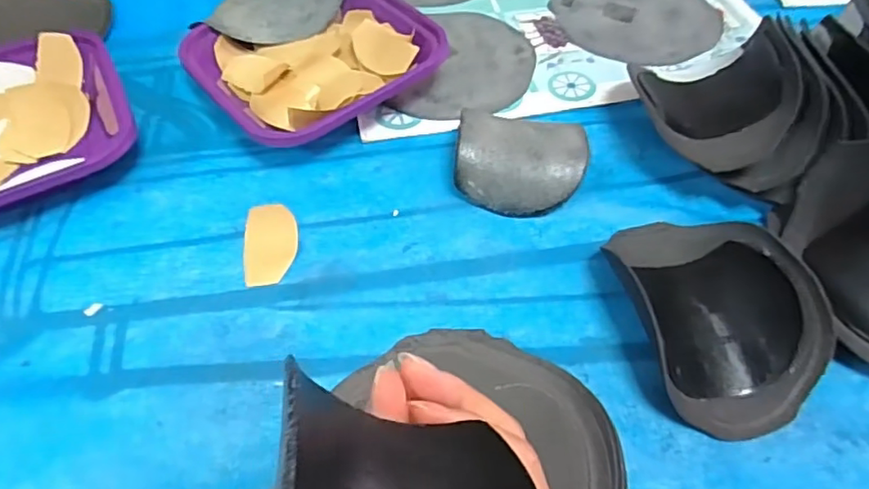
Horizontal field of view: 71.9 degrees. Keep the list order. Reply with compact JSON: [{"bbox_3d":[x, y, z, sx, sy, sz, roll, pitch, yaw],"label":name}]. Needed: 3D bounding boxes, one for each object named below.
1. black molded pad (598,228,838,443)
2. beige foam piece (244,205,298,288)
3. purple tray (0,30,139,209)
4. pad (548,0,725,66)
[{"bbox_3d":[0.166,0.031,0.361,0.090,0.042,0.152,-10,52,-5],"label":"black molded pad"},{"bbox_3d":[-0.114,-0.002,0.417,0.036,0.004,0.069,-8,52,-3],"label":"beige foam piece"},{"bbox_3d":[-0.335,-0.091,0.470,0.187,0.042,0.195,-20,53,-13],"label":"purple tray"},{"bbox_3d":[0.195,-0.218,0.572,0.144,0.008,0.146,-24,54,-16],"label":"pad"}]

